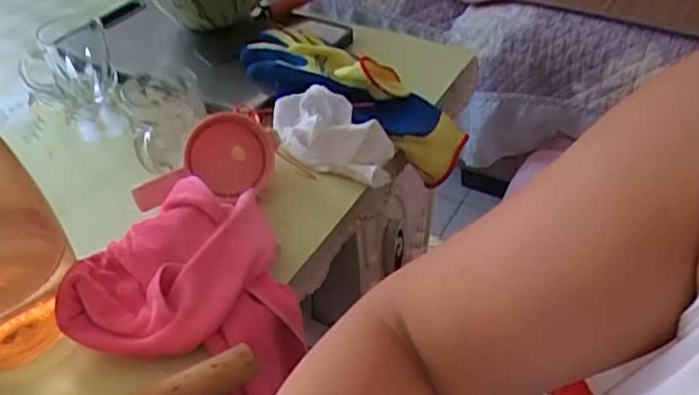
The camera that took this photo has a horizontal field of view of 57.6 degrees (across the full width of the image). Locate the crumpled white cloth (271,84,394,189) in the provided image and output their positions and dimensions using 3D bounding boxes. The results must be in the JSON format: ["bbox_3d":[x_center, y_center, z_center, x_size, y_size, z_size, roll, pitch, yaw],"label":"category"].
[{"bbox_3d":[-0.024,-0.072,0.678,0.153,0.061,0.074,19,45,22],"label":"crumpled white cloth"}]

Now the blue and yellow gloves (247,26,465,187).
[{"bbox_3d":[-0.002,-0.124,0.748,0.296,0.087,0.129,32,50,14],"label":"blue and yellow gloves"}]

